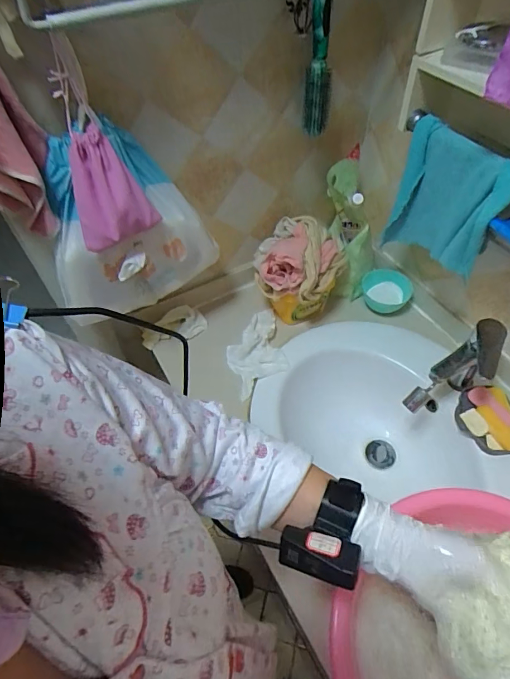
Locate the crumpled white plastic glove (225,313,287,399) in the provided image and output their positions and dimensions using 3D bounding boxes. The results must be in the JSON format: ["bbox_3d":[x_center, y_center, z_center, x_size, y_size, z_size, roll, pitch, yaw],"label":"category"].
[{"bbox_3d":[-0.001,0.021,0.830,0.114,0.030,0.196,-10,53,-5],"label":"crumpled white plastic glove"}]

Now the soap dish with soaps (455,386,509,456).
[{"bbox_3d":[0.397,0.138,0.702,0.091,0.027,0.118,-15,54,-8],"label":"soap dish with soaps"}]

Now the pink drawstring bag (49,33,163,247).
[{"bbox_3d":[-0.213,-0.231,0.524,0.097,0.221,0.057,-22,26,0],"label":"pink drawstring bag"}]

